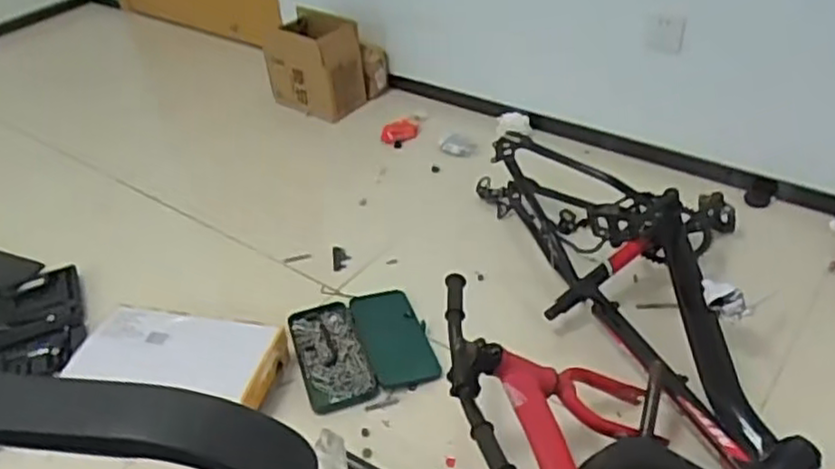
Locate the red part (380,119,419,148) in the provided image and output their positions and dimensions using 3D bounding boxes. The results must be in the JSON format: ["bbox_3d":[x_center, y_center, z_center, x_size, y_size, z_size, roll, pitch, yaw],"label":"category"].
[{"bbox_3d":[-0.051,-0.280,1.933,0.115,0.047,0.061,-15,38,-12],"label":"red part"}]

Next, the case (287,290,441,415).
[{"bbox_3d":[-0.103,0.213,1.343,0.246,0.033,0.254,-14,38,-11],"label":"case"}]

